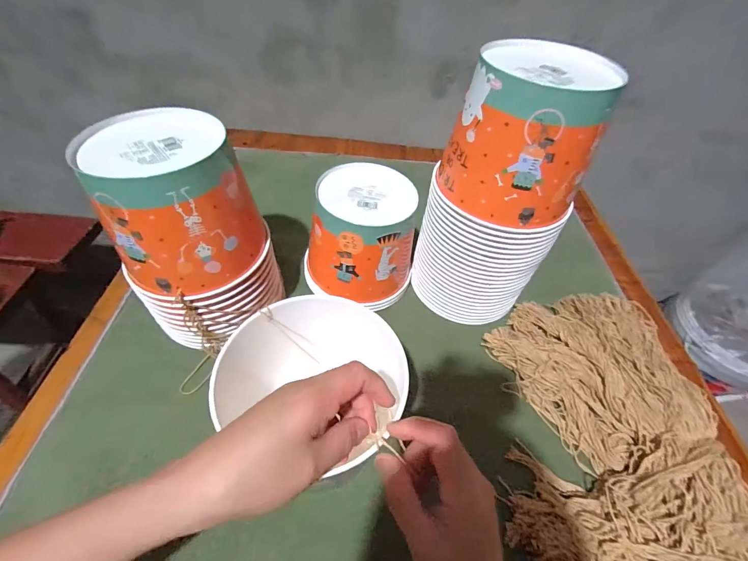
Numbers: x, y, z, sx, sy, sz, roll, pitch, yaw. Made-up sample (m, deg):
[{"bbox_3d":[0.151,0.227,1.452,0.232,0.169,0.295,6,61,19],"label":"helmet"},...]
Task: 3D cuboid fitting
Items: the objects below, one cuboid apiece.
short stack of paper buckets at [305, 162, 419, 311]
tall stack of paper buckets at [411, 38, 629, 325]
[{"bbox_3d":[-0.016,-0.064,0.481,0.151,0.133,0.142,14,49,5],"label":"short stack of paper buckets"},{"bbox_3d":[0.146,-0.084,0.421,0.132,0.314,0.130,-11,52,-15],"label":"tall stack of paper buckets"}]

